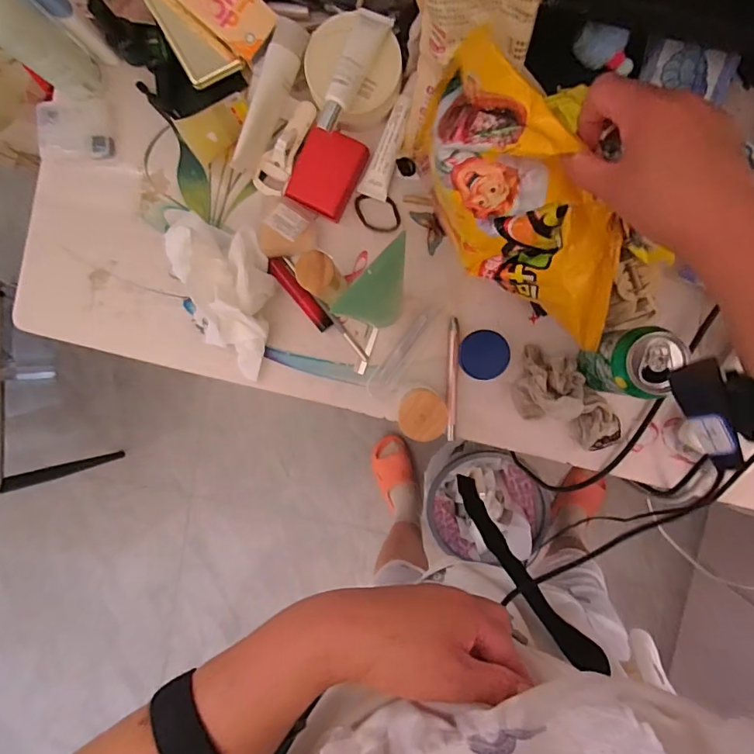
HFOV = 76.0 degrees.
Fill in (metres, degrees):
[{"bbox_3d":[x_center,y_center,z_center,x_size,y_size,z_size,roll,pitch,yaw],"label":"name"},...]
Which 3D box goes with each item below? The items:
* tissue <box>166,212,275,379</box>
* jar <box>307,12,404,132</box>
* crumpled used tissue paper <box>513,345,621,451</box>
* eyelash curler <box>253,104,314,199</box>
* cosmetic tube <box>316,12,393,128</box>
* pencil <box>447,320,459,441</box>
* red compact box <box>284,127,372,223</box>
[{"bbox_3d":[-0.165,-0.094,0.516,0.105,0.052,0.197,-13,92,5],"label":"tissue"},{"bbox_3d":[-0.025,-0.307,0.494,0.094,0.037,0.092,0,93,4],"label":"jar"},{"bbox_3d":[0.206,0.026,0.508,0.127,0.041,0.073,26,95,2],"label":"crumpled used tissue paper"},{"bbox_3d":[-0.094,-0.243,0.513,0.037,0.028,0.103,34,95,2],"label":"eyelash curler"},{"bbox_3d":[-0.025,-0.299,0.471,0.035,0.017,0.123,23,94,3],"label":"cosmetic tube"},{"bbox_3d":[0.084,0.003,0.533,0.011,0.006,0.133,1,93,4],"label":"pencil"},{"bbox_3d":[-0.054,-0.219,0.519,0.063,0.027,0.084,26,95,2],"label":"red compact box"}]

